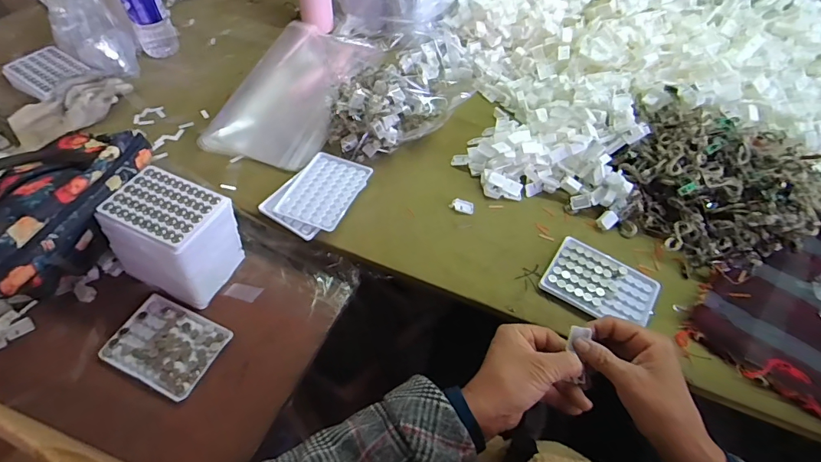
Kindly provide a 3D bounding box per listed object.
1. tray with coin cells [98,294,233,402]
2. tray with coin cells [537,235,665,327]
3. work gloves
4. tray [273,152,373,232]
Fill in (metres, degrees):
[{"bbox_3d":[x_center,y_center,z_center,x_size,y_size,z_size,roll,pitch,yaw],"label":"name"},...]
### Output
[{"bbox_3d":[-0.300,0.139,0.531,0.128,0.007,0.093,23,56,13],"label":"tray with coin cells"},{"bbox_3d":[0.247,0.068,0.558,0.135,0.013,0.096,27,57,16],"label":"tray with coin cells"},{"bbox_3d":[-0.540,-0.198,0.692,0.180,0.051,0.075,-32,61,-23],"label":"work gloves"},{"bbox_3d":[-0.123,-0.061,0.622,0.095,0.006,0.130,20,55,11],"label":"tray"}]

